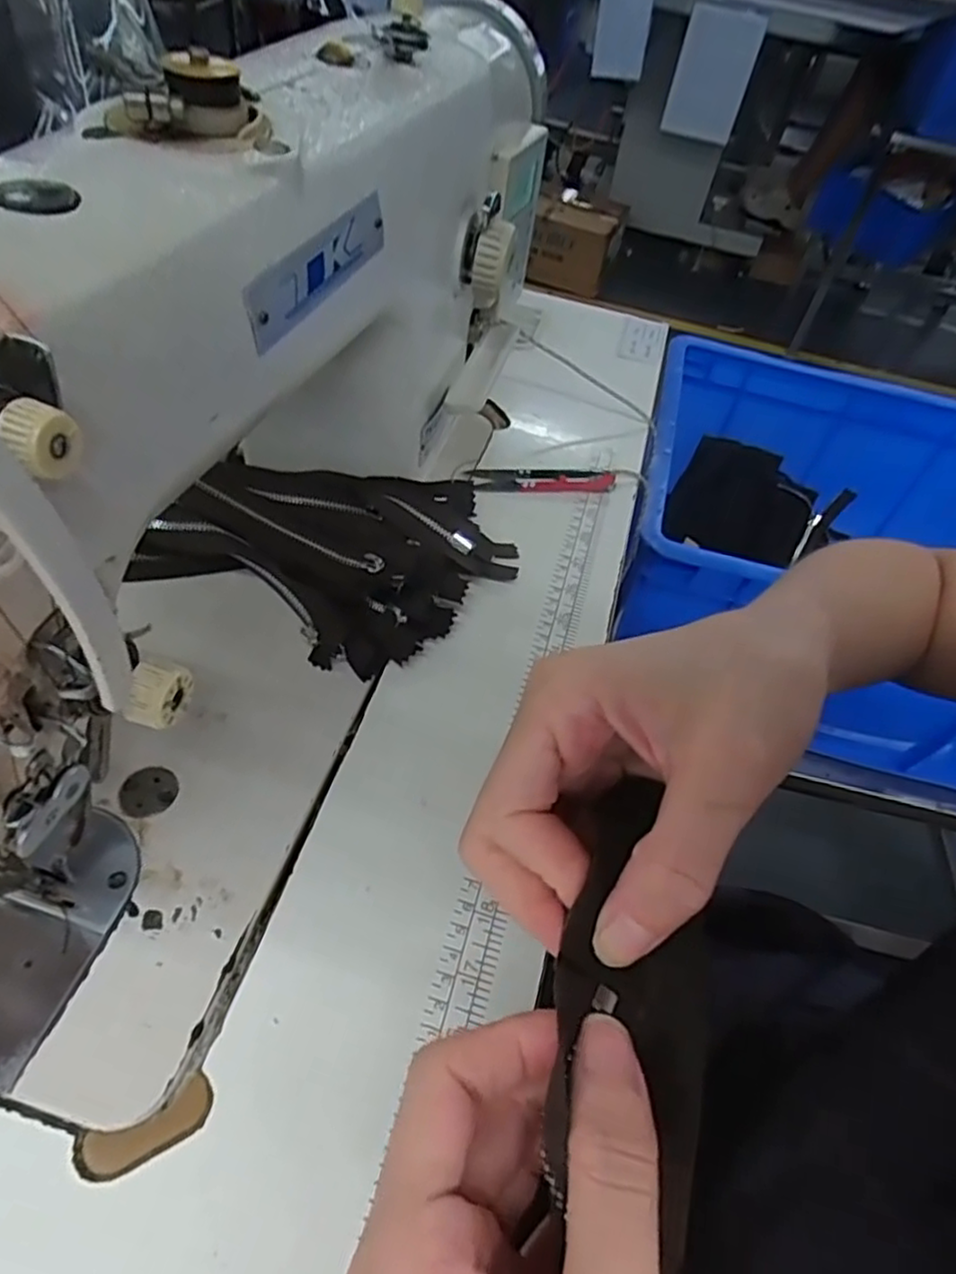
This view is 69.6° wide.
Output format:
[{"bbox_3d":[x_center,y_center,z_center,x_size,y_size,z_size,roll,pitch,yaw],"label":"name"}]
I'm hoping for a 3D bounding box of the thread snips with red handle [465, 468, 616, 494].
[{"bbox_3d":[0.044,-0.107,0.473,0.097,0.013,0.022,-1,51,-10],"label":"thread snips with red handle"}]

